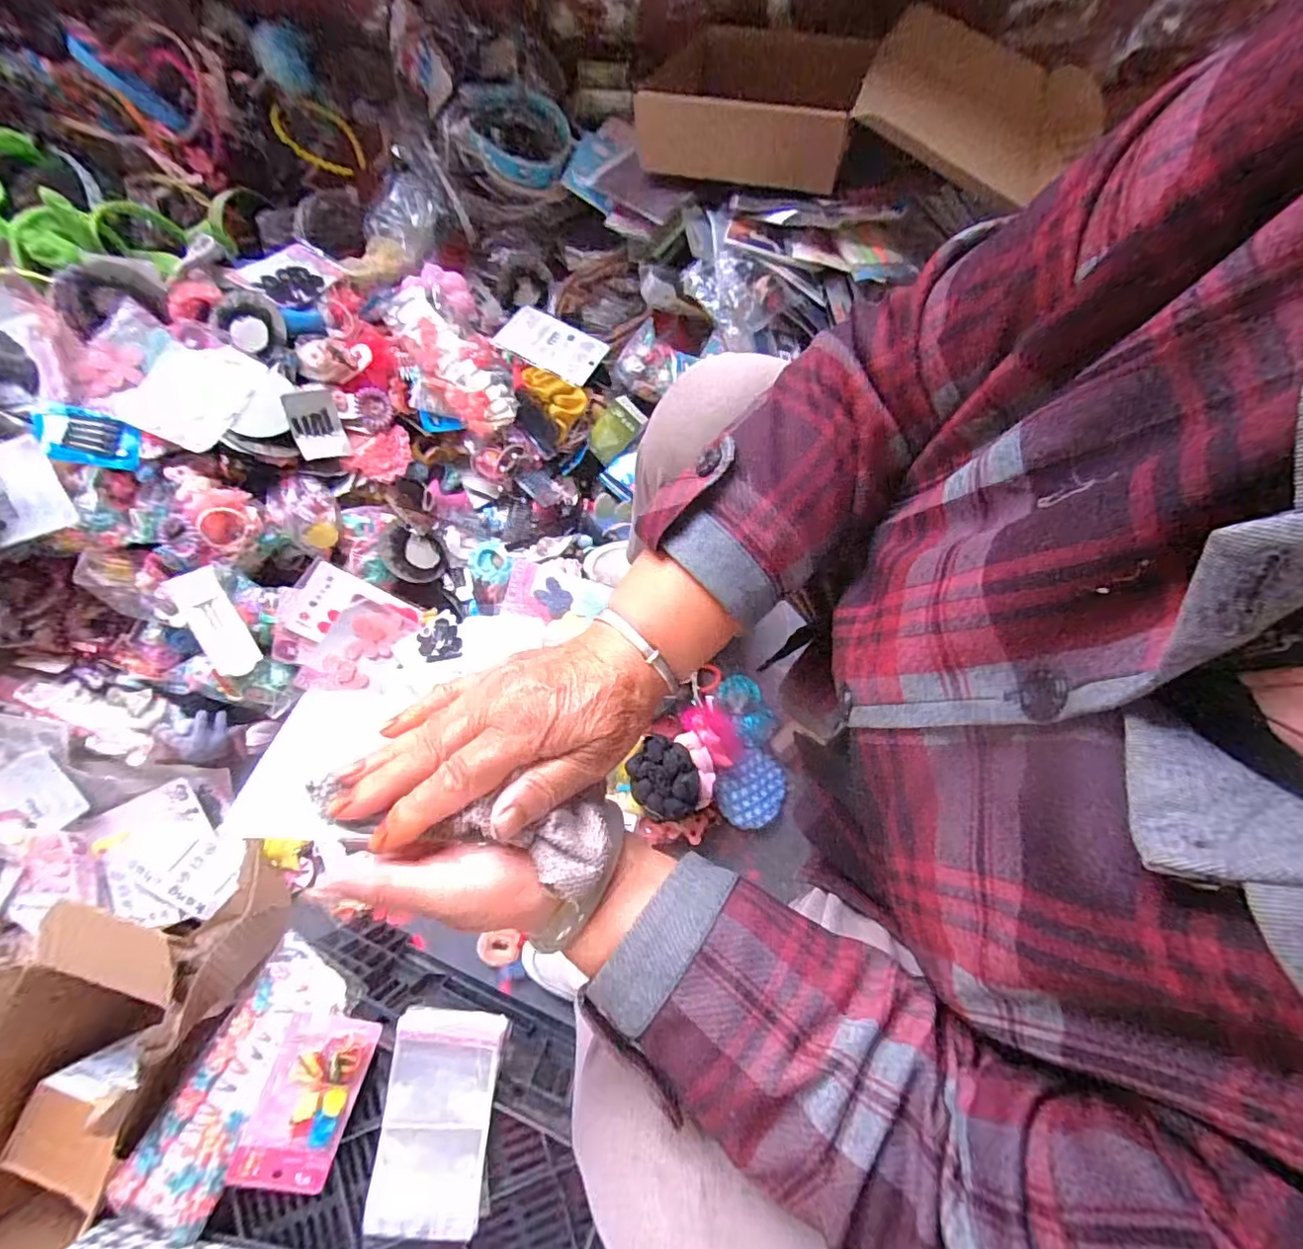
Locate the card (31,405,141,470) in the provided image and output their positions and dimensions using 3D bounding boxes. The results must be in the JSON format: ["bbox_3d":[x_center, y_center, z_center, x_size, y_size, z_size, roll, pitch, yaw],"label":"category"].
[{"bbox_3d":[-0.636,-0.211,0.649,0.090,0.017,0.058,2,94,-27],"label":"card"}]

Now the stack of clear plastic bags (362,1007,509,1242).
[{"bbox_3d":[-0.190,0.443,0.516,0.096,0.015,0.169,6,77,1],"label":"stack of clear plastic bags"}]

